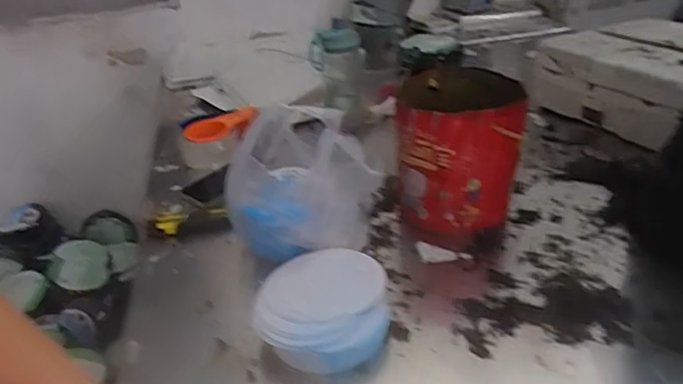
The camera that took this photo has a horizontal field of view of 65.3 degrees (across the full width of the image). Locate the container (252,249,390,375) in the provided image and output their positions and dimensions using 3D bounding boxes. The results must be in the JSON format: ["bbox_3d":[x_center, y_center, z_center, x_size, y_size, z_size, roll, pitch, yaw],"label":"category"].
[{"bbox_3d":[-0.020,0.125,0.594,0.135,0.048,0.147,-4,30,3],"label":"container"}]

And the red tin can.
[{"bbox_3d":[0.161,-0.053,0.746,0.162,0.188,0.180,0,30,10],"label":"red tin can"}]

